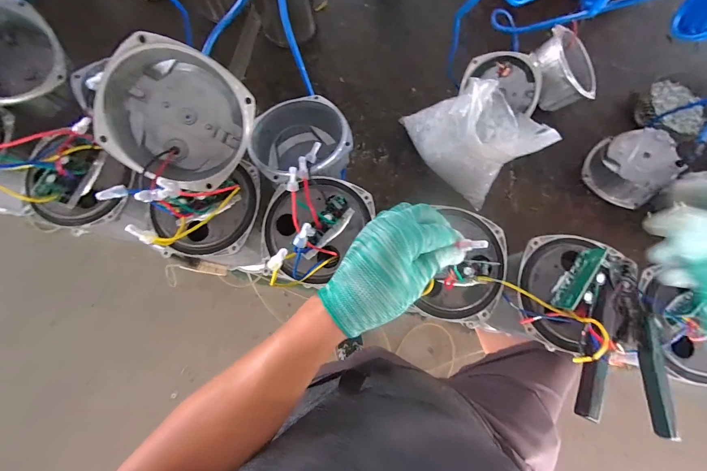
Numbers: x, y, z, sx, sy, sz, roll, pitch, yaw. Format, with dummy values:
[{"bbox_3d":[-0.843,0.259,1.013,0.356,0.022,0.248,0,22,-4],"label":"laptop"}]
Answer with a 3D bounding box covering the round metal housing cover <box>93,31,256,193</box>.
[{"bbox_3d":[-0.186,-0.127,0.344,0.136,0.078,0.136,-6,111,-14],"label":"round metal housing cover"}]

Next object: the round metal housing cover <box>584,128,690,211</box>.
[{"bbox_3d":[0.527,-0.131,0.599,0.128,0.085,0.130,0,79,0],"label":"round metal housing cover"}]

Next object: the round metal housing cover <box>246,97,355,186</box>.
[{"bbox_3d":[-0.073,-0.126,0.447,0.126,0.087,0.122,0,79,0],"label":"round metal housing cover"}]

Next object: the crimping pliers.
[{"bbox_3d":[0.285,0.109,0.331,0.118,0.039,0.179,9,79,2],"label":"crimping pliers"}]

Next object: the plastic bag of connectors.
[{"bbox_3d":[0.202,-0.188,0.564,0.230,0.174,0.152,37,81,7],"label":"plastic bag of connectors"}]

